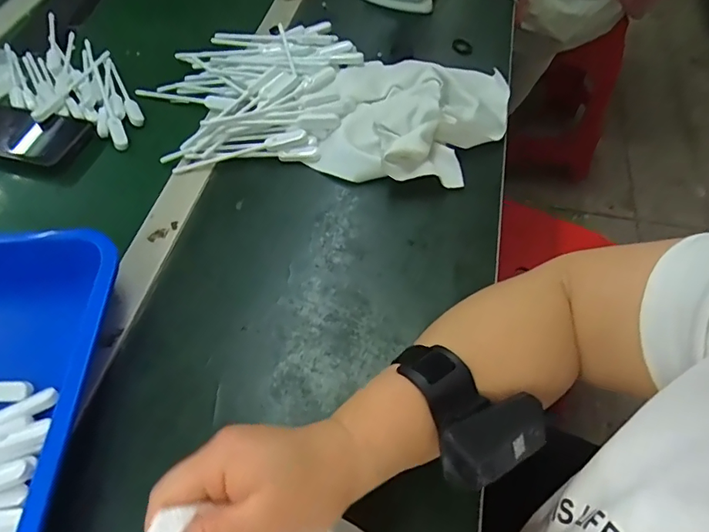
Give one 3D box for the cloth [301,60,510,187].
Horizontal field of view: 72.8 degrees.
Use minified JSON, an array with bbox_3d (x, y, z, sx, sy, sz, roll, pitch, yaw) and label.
[{"bbox_3d":[0.063,-0.166,0.518,0.193,0.045,0.203,14,57,11],"label":"cloth"}]

